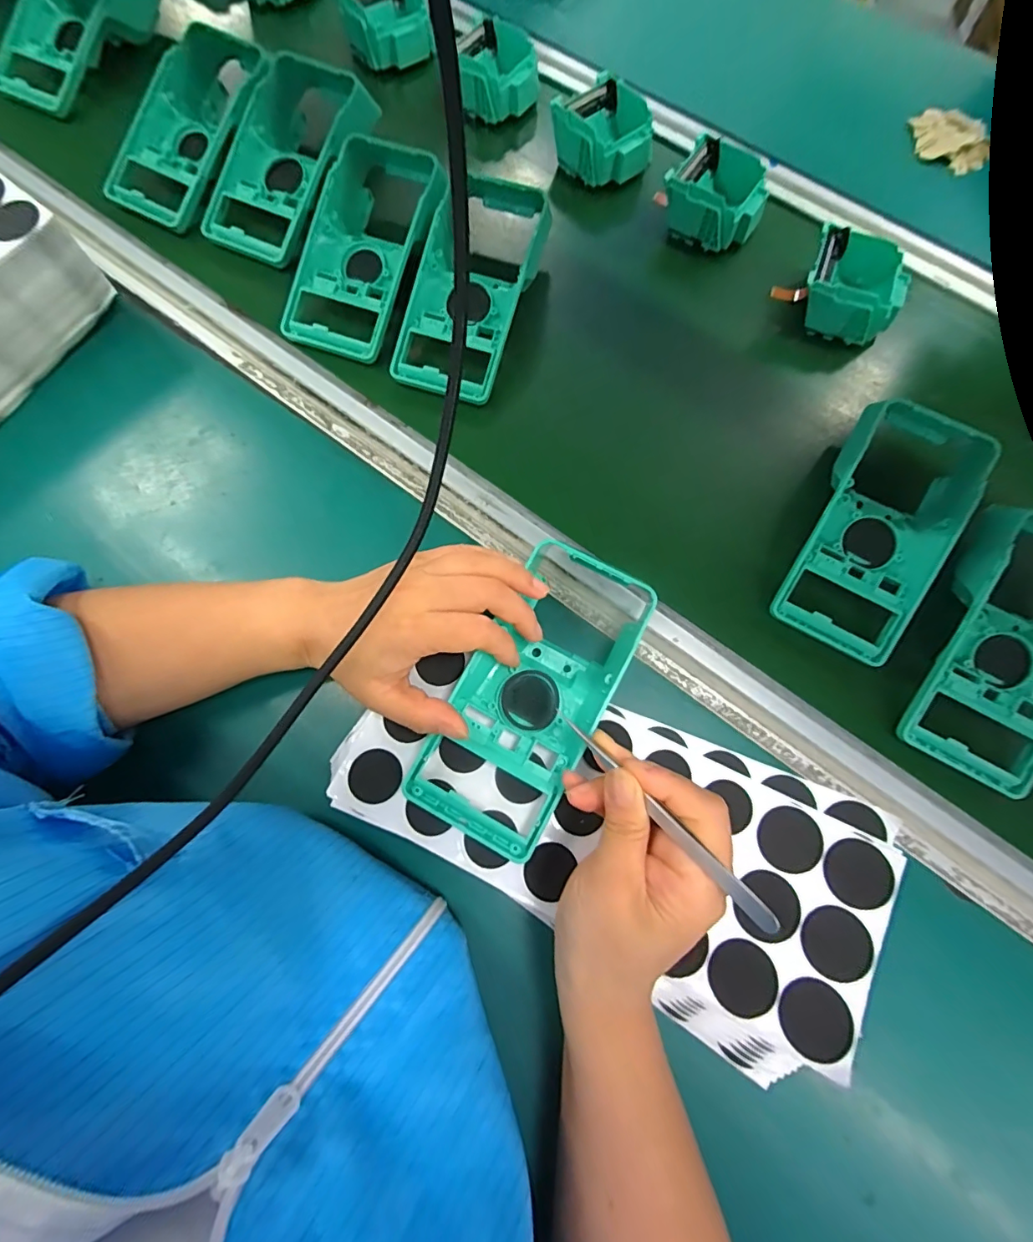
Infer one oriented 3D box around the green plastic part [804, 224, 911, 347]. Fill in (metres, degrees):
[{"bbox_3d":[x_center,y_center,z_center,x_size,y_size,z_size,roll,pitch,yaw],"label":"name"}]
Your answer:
[{"bbox_3d":[0.277,-0.275,0.416,0.078,0.042,0.078,21,74,5],"label":"green plastic part"}]

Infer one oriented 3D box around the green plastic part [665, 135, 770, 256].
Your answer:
[{"bbox_3d":[0.177,-0.372,0.444,0.079,0.046,0.078,34,75,8],"label":"green plastic part"}]

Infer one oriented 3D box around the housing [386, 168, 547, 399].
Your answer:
[{"bbox_3d":[-0.035,-0.268,0.398,0.089,0.052,0.185,20,74,4],"label":"housing"}]

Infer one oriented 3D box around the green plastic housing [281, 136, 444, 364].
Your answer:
[{"bbox_3d":[-0.123,-0.305,0.403,0.094,0.053,0.180,22,74,5],"label":"green plastic housing"}]

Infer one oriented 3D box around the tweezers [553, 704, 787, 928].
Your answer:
[{"bbox_3d":[0.059,0.083,0.233,0.007,0.015,0.137,-37,44,-12],"label":"tweezers"}]

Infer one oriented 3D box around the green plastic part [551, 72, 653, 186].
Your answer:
[{"bbox_3d":[0.079,-0.445,0.461,0.089,0.046,0.085,18,74,3],"label":"green plastic part"}]

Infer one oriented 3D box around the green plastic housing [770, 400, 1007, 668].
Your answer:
[{"bbox_3d":[0.253,-0.075,0.345,0.090,0.056,0.191,30,75,7],"label":"green plastic housing"}]

